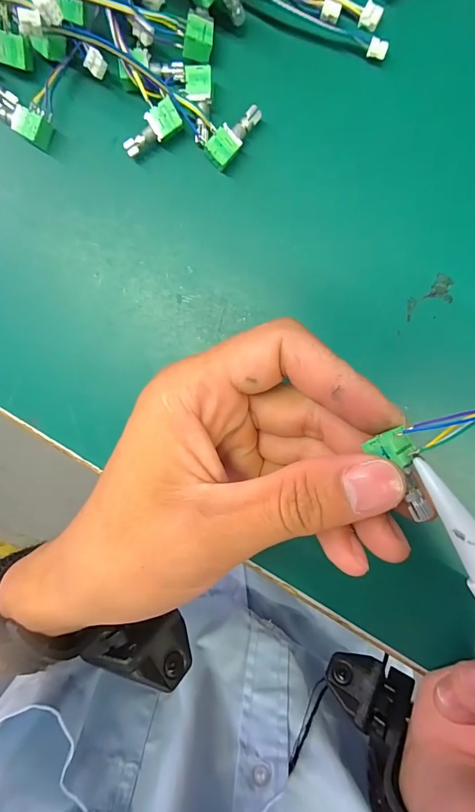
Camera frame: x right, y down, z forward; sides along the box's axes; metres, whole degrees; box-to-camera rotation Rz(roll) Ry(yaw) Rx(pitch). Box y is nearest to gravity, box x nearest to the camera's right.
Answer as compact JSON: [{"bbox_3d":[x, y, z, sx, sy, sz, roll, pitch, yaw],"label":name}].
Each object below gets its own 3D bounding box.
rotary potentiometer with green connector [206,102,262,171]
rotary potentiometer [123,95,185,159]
[{"bbox_3d":[-0.001,-0.120,0.168,0.012,0.014,0.030,42,97,0],"label":"rotary potentiometer with green connector"},{"bbox_3d":[-0.039,-0.124,0.167,0.028,0.007,0.011,-25,93,7],"label":"rotary potentiometer"}]

